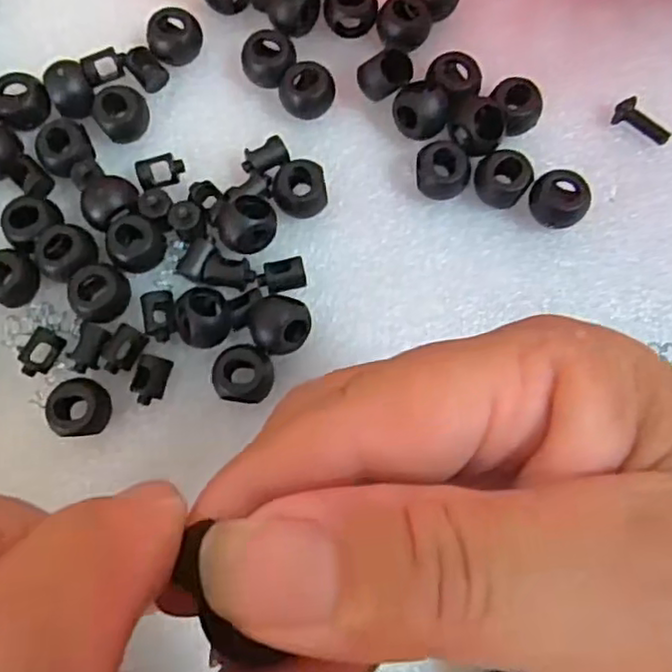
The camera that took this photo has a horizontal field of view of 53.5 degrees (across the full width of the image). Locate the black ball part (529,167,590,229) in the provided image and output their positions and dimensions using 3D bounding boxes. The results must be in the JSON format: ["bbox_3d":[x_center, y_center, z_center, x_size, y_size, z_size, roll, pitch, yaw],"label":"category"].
[{"bbox_3d":[0.069,-0.042,0.209,0.018,0.012,0.017,0,77,0],"label":"black ball part"}]

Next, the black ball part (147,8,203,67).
[{"bbox_3d":[-0.053,-0.099,0.224,0.017,0.013,0.016,0,77,0],"label":"black ball part"}]

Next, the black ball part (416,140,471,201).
[{"bbox_3d":[0.034,-0.051,0.210,0.016,0.014,0.015,0,77,0],"label":"black ball part"}]

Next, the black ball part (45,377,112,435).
[{"bbox_3d":[-0.075,0.021,0.193,0.015,0.010,0.016,0,77,0],"label":"black ball part"}]

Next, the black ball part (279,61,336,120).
[{"bbox_3d":[-0.009,-0.080,0.217,0.017,0.014,0.012,2,77,0],"label":"black ball part"}]

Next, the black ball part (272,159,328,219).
[{"bbox_3d":[-0.011,-0.045,0.210,0.017,0.014,0.015,-11,77,-3],"label":"black ball part"}]

